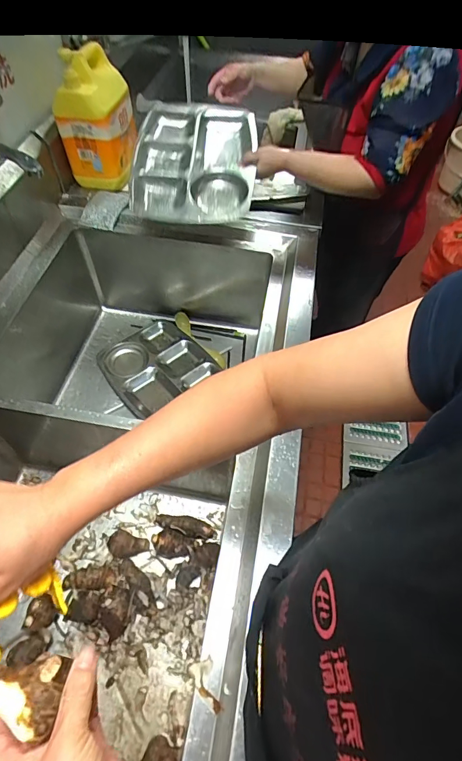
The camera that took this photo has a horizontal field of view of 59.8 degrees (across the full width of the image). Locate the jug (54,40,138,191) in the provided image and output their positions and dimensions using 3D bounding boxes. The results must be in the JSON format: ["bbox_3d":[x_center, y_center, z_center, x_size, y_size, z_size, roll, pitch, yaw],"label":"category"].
[{"bbox_3d":[-0.317,-0.617,0.962,0.158,0.274,0.122,14,55,9],"label":"jug"}]

